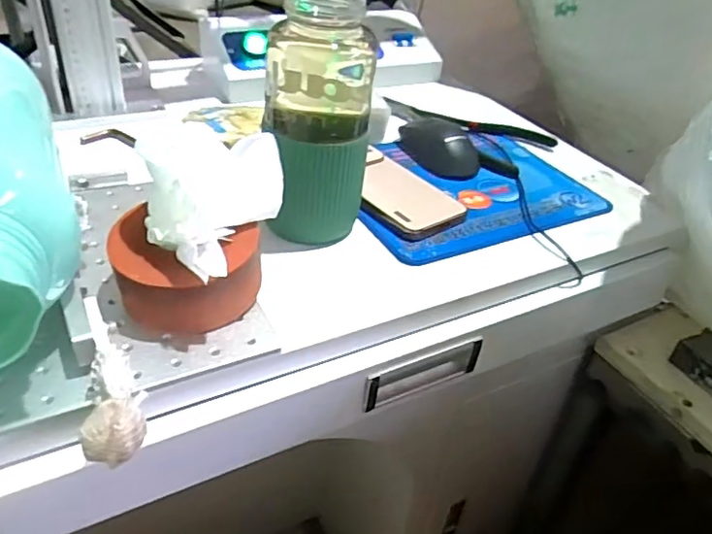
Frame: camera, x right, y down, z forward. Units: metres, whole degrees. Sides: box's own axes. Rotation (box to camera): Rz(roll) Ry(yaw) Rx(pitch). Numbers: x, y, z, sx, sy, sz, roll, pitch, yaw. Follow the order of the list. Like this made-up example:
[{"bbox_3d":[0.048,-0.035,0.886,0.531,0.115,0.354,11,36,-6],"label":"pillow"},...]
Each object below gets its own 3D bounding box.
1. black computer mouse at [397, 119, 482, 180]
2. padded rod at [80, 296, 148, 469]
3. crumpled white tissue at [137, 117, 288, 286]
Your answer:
[{"bbox_3d":[0.095,-0.137,0.644,0.064,0.038,0.099,-12,41,-22],"label":"black computer mouse"},{"bbox_3d":[-0.144,0.064,0.341,0.031,0.028,0.105,-9,53,-19],"label":"padded rod"},{"bbox_3d":[-0.103,-0.054,0.394,0.077,0.057,0.111,18,39,16],"label":"crumpled white tissue"}]

